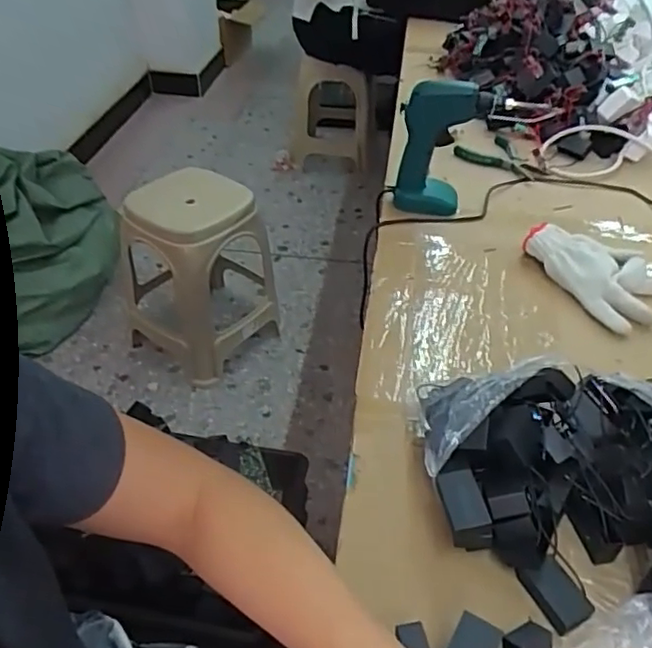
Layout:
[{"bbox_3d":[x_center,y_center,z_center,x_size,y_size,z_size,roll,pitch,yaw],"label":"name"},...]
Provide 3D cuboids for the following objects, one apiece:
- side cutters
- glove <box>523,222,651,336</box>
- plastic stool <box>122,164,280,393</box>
[{"bbox_3d":[0.284,-0.264,0.980,0.093,0.011,0.129,-20,47,-22],"label":"side cutters"},{"bbox_3d":[0.341,-0.066,0.745,0.120,0.034,0.175,-16,45,-18],"label":"glove"},{"bbox_3d":[-0.337,-0.151,1.617,0.348,0.433,0.361,29,49,28],"label":"plastic stool"}]

